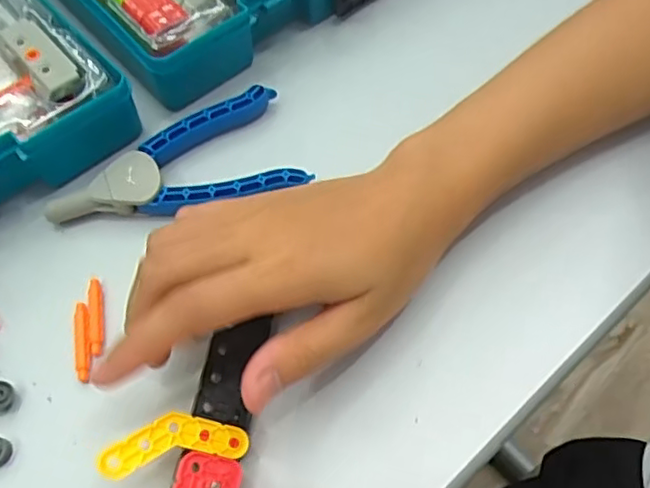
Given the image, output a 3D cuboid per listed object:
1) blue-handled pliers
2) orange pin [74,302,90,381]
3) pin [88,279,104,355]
[{"bbox_3d":[-0.078,-0.037,0.321,0.126,0.015,0.062,-20,64,-12],"label":"blue-handled pliers"},{"bbox_3d":[-0.113,0.045,0.286,0.007,0.005,0.038,-11,63,-7],"label":"orange pin"},{"bbox_3d":[-0.108,0.035,0.291,0.007,0.006,0.038,-11,63,-7],"label":"pin"}]

